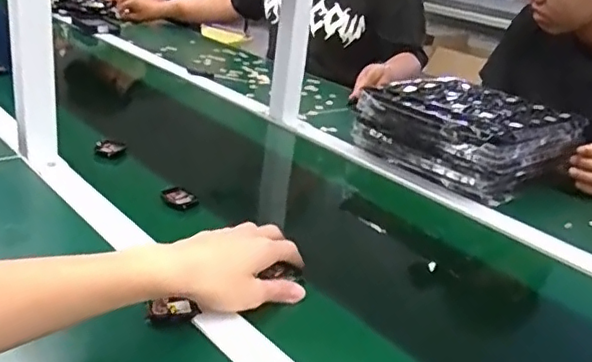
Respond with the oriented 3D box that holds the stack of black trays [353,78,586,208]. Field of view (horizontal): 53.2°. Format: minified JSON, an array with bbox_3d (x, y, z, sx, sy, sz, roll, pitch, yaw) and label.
[{"bbox_3d":[0.280,-0.084,0.958,0.264,0.092,0.261,-13,30,-39],"label":"stack of black trays"}]

